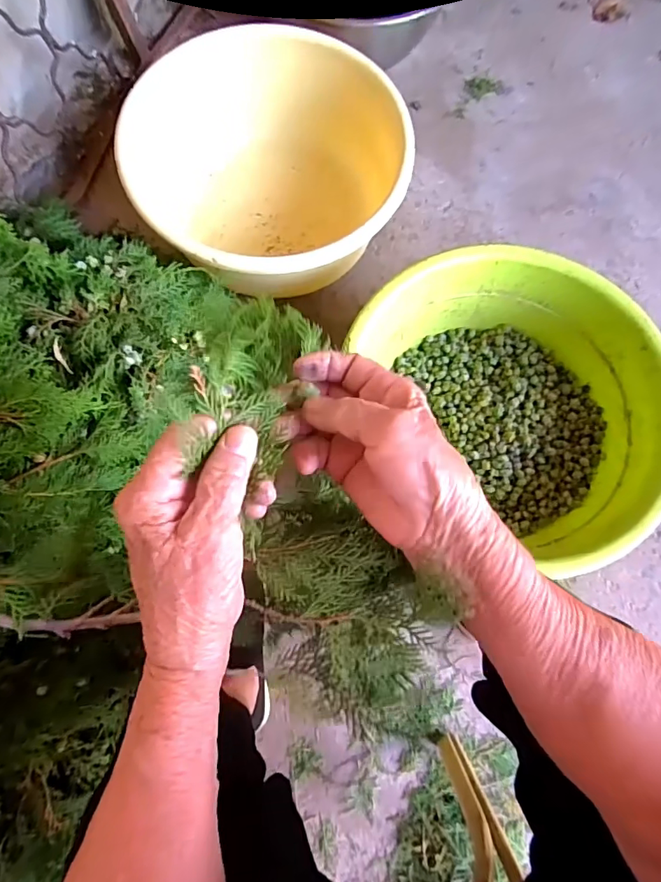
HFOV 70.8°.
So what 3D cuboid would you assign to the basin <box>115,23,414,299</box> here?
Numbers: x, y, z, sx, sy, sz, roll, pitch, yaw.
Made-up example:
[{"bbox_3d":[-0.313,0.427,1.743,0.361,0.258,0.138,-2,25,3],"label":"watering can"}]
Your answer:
[{"bbox_3d":[-0.101,-0.444,0.788,0.410,0.182,0.411,0,76,-1],"label":"basin"}]

